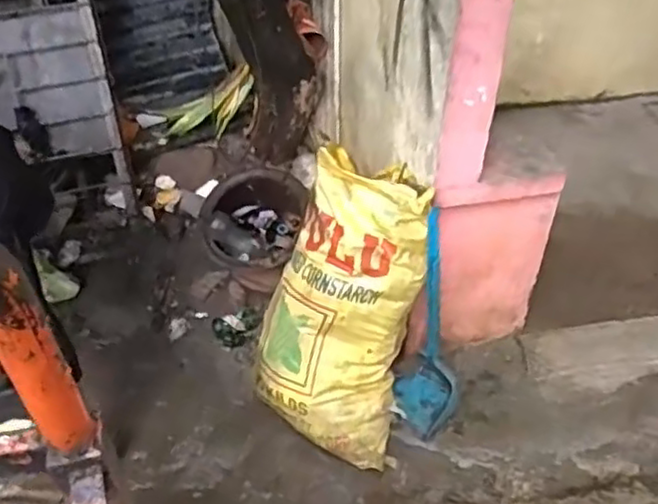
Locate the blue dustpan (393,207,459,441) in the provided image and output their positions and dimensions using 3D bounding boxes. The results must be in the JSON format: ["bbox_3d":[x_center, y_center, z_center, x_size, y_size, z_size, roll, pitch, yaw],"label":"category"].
[{"bbox_3d":[0.274,0.194,1.779,0.177,0.623,0.224,7,39,9],"label":"blue dustpan"}]

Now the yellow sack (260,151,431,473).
[{"bbox_3d":[0.047,0.123,1.817,0.383,0.767,0.312,14,18,15],"label":"yellow sack"}]

